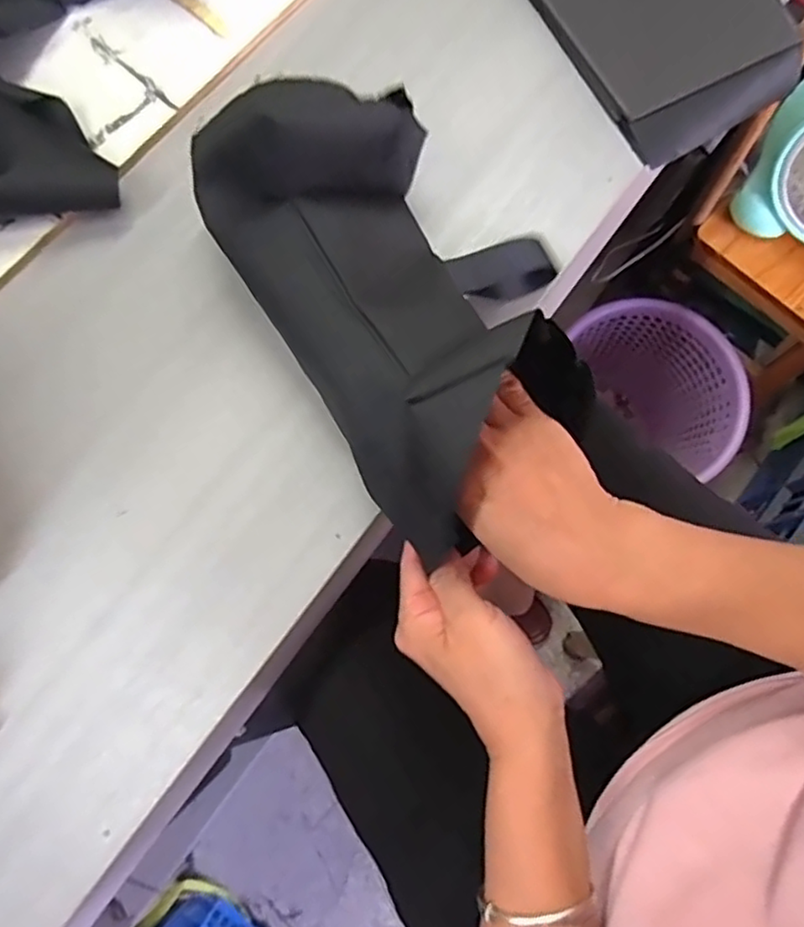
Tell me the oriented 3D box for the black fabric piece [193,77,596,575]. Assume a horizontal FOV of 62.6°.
[{"bbox_3d":[0.010,-0.101,0.370,0.164,0.094,0.256,-31,80,-7],"label":"black fabric piece"}]

